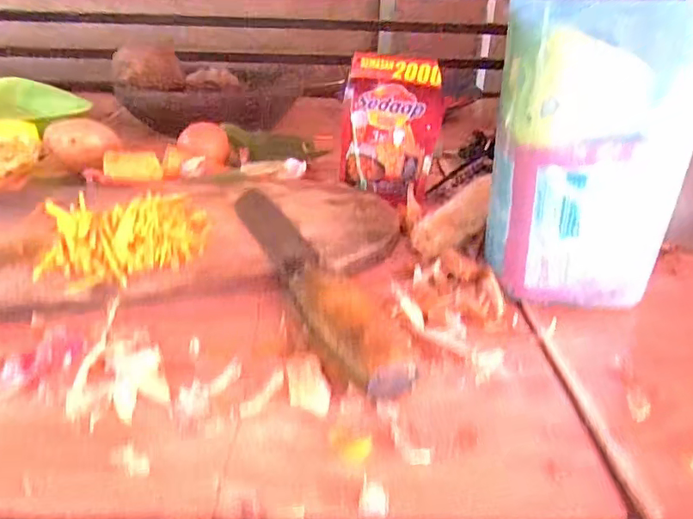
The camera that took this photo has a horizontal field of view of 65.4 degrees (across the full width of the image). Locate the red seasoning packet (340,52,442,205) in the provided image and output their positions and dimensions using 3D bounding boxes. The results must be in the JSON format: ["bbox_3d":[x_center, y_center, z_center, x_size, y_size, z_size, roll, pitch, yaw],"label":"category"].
[{"bbox_3d":[0.033,-0.107,0.435,0.083,0.111,0.013,12,4,27],"label":"red seasoning packet"}]

